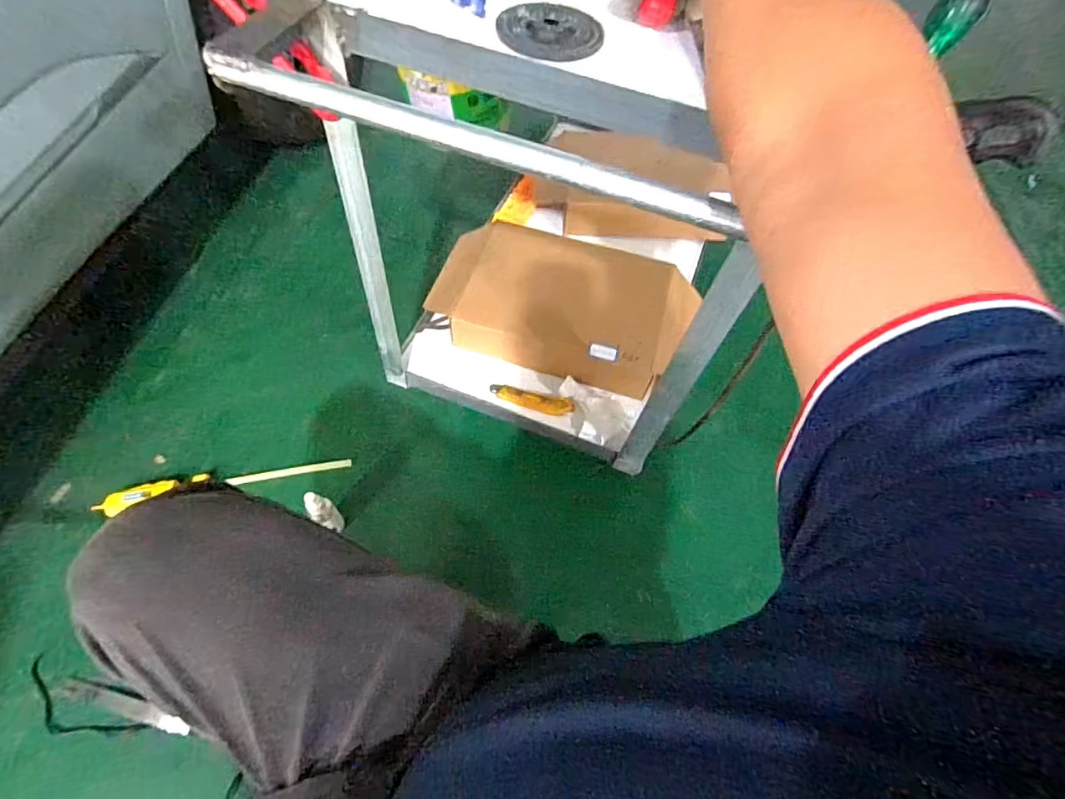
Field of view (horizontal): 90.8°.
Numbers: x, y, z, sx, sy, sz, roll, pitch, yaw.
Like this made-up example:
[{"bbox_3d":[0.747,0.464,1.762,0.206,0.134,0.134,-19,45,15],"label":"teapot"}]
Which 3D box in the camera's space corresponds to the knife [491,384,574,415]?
[{"bbox_3d":[-0.002,-0.001,0.909,0.146,0.014,0.032,16,58,8],"label":"knife"}]

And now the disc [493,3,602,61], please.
[{"bbox_3d":[0.016,-0.336,0.476,0.091,0.010,0.091,1,58,-1],"label":"disc"}]

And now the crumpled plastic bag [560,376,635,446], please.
[{"bbox_3d":[0.111,0.019,0.891,0.082,0.035,0.127,-21,61,-15],"label":"crumpled plastic bag"}]

